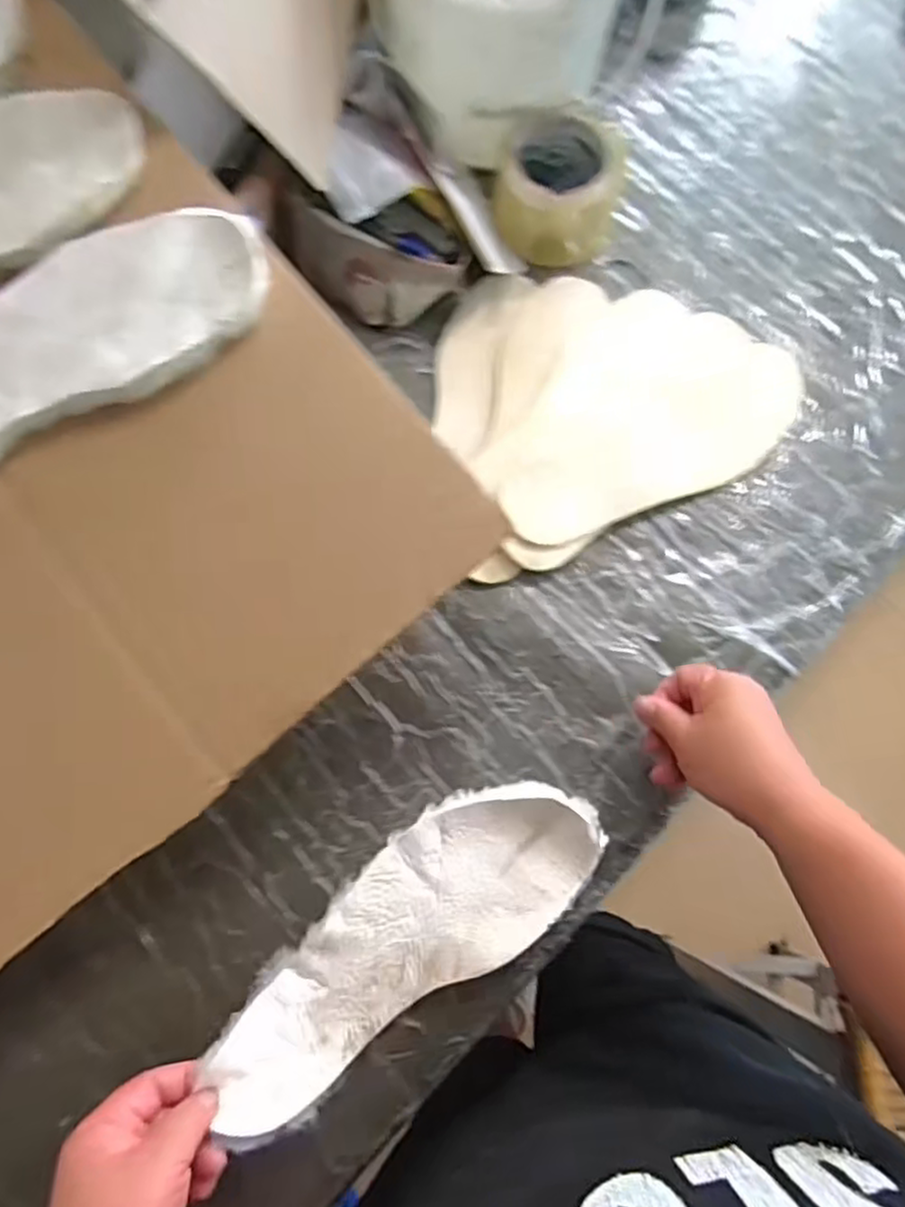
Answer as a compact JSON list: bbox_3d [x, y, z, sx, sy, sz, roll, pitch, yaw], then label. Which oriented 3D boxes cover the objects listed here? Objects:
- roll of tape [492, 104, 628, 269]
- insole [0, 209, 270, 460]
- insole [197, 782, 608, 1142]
[{"bbox_3d":[0.087,-0.340,0.578,0.103,0.089,0.083,9,74,2],"label":"roll of tape"},{"bbox_3d":[-0.241,-0.146,0.407,0.281,0.016,0.098,-27,82,0],"label":"insole"},{"bbox_3d":[-0.028,0.204,0.433,0.264,0.023,0.096,-35,77,-12],"label":"insole"}]

